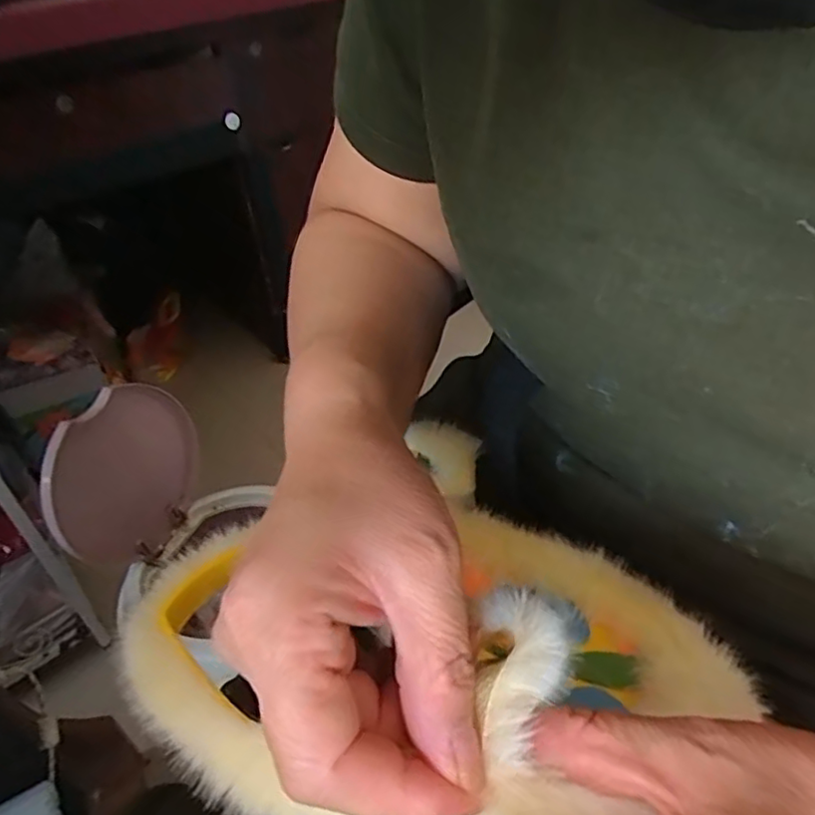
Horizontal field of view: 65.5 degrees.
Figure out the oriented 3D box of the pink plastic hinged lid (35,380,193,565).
[{"bbox_3d":[-0.281,0.066,0.644,0.023,0.177,0.173,14,43,24],"label":"pink plastic hinged lid"}]

